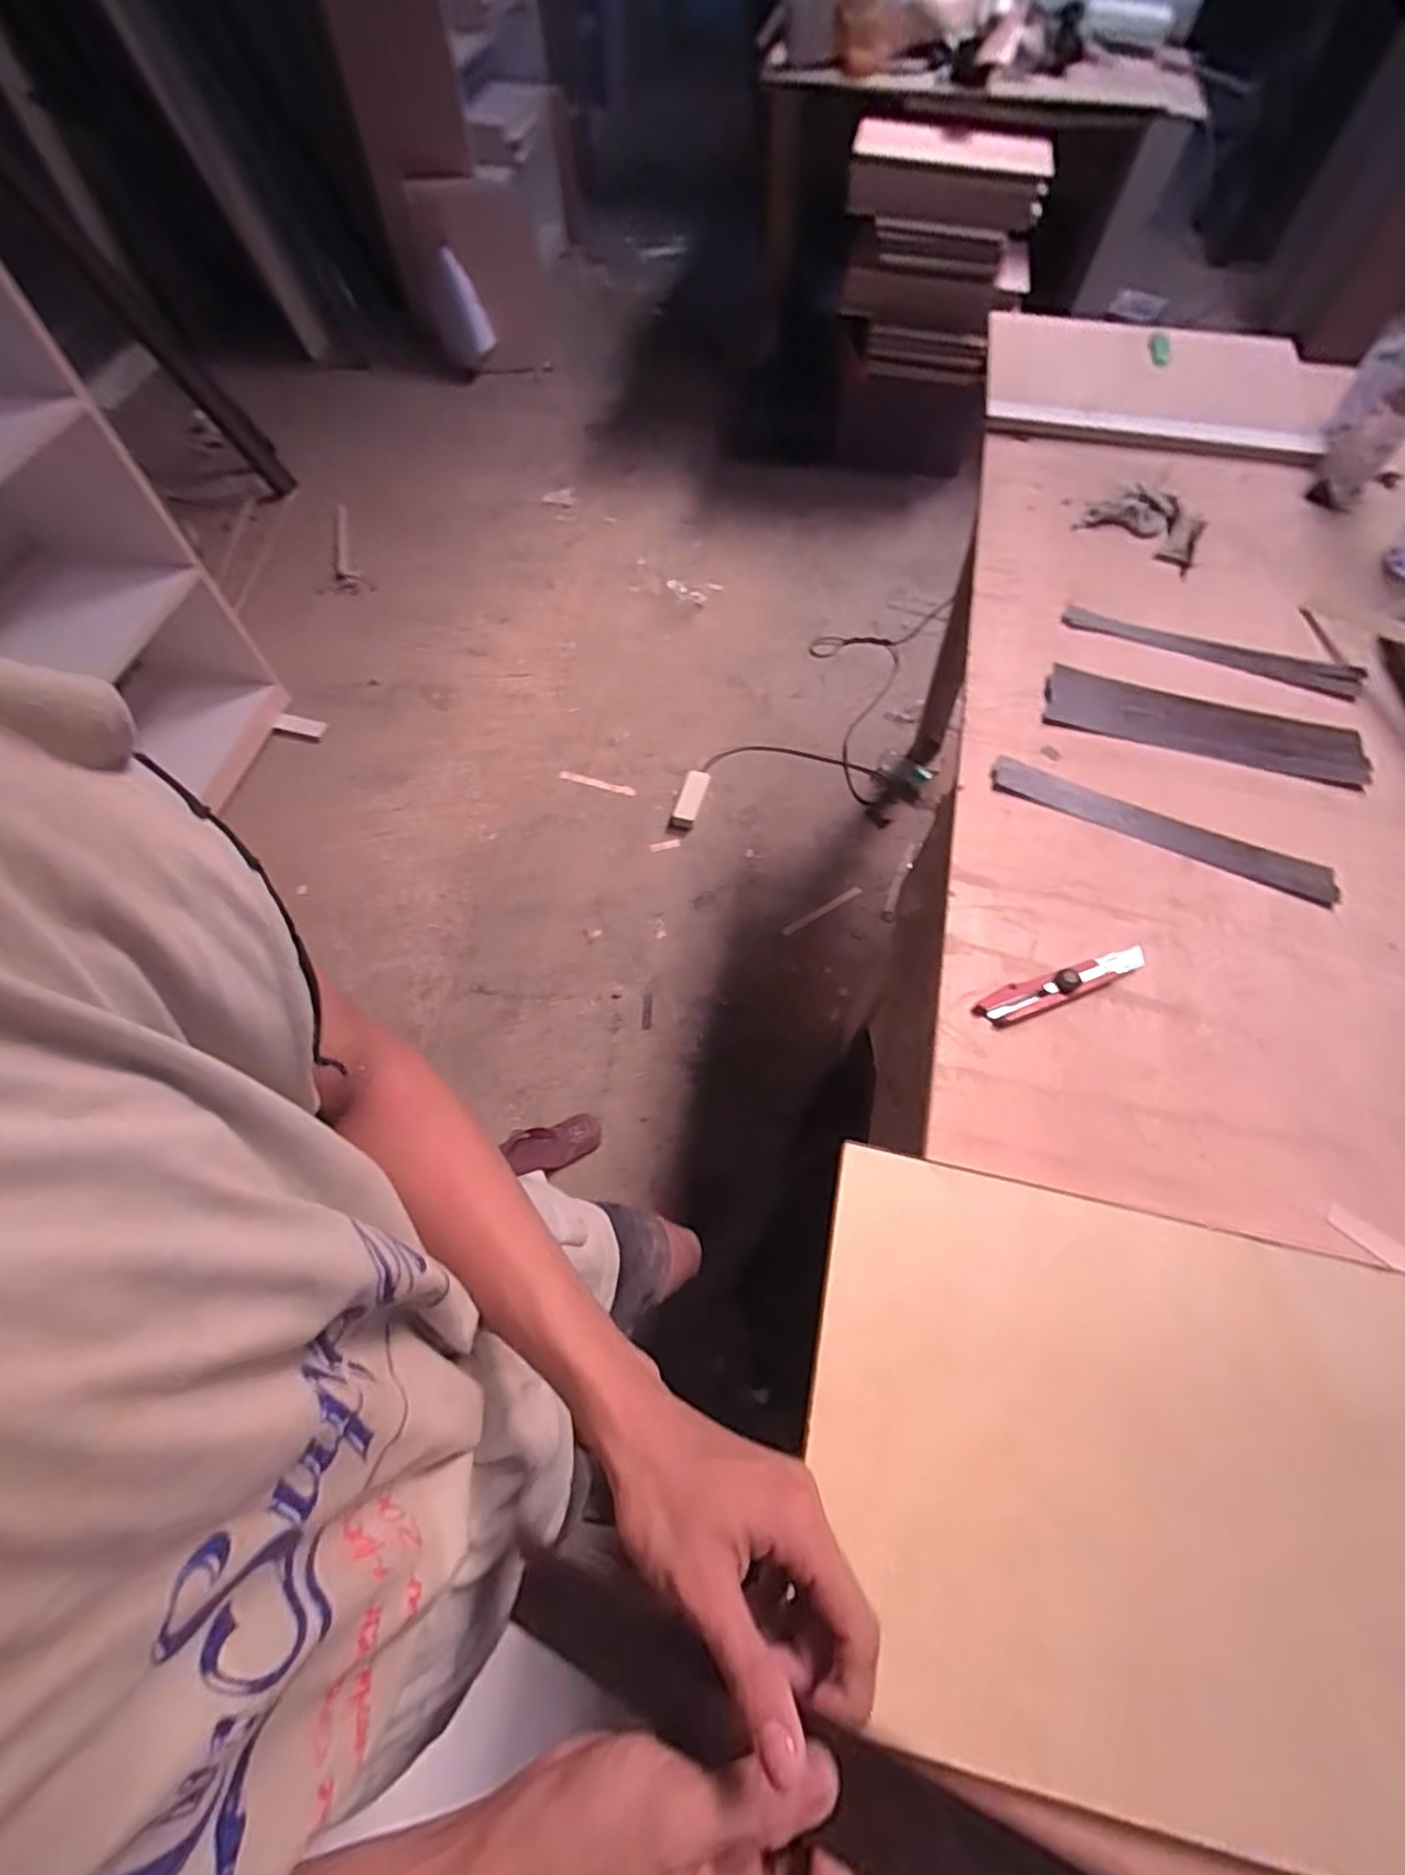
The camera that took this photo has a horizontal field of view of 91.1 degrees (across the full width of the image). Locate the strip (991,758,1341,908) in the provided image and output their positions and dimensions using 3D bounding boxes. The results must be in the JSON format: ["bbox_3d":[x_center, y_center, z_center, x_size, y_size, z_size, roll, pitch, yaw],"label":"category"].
[{"bbox_3d":[0.472,-0.115,0.715,0.340,0.011,0.050,23,66,10],"label":"strip"}]

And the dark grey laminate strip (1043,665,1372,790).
[{"bbox_3d":[0.567,-0.234,0.782,0.340,0.006,0.101,16,65,7],"label":"dark grey laminate strip"}]

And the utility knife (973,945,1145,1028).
[{"bbox_3d":[0.333,0.041,0.629,0.173,0.018,0.029,-18,65,-9],"label":"utility knife"}]

